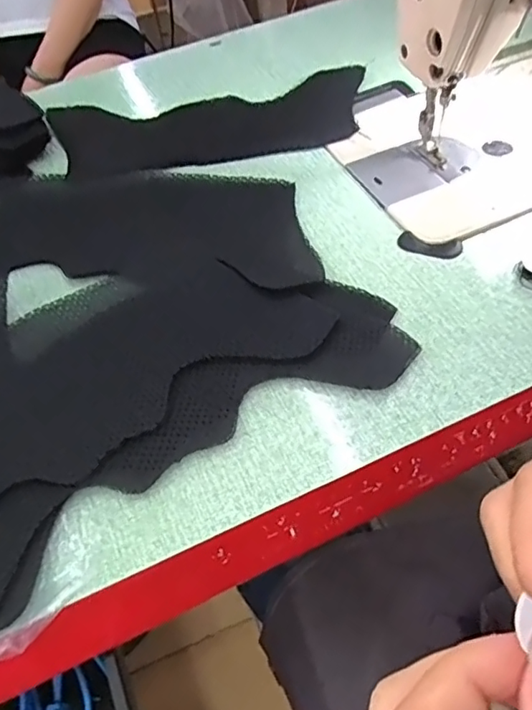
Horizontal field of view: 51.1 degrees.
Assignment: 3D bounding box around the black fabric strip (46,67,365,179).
[{"bbox_3d":[-0.055,-0.208,0.498,0.278,0.012,0.124,-6,53,1],"label":"black fabric strip"}]

